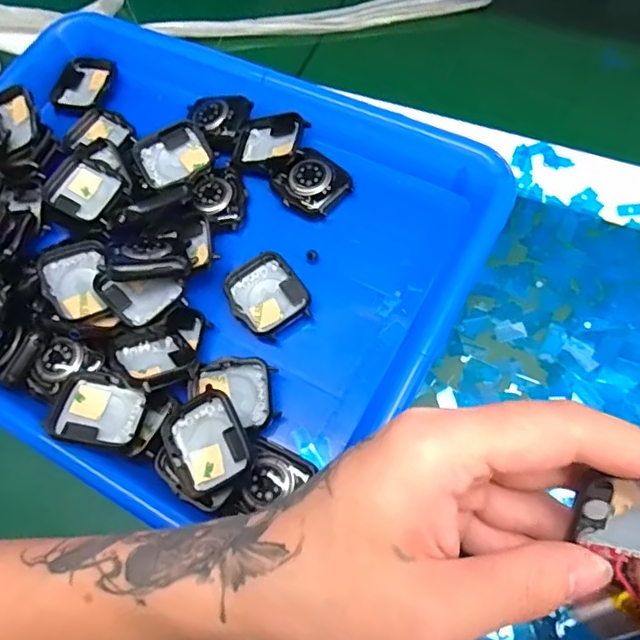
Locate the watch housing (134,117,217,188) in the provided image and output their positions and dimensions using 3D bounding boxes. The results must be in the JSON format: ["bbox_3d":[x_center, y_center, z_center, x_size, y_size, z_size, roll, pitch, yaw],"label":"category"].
[{"bbox_3d":[-0.088,-0.099,0.339,0.043,0.008,0.038,-30,67,-4],"label":"watch housing"}]

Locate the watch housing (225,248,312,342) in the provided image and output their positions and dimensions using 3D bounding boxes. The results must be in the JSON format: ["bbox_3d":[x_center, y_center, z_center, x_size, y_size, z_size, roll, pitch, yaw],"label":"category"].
[{"bbox_3d":[-0.029,-0.013,0.310,0.038,0.010,0.045,-35,68,-6],"label":"watch housing"}]

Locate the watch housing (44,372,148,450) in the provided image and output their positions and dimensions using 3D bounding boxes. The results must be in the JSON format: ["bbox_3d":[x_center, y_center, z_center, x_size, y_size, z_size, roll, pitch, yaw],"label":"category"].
[{"bbox_3d":[-0.107,0.043,0.276,0.041,0.010,0.036,10,70,12],"label":"watch housing"}]

